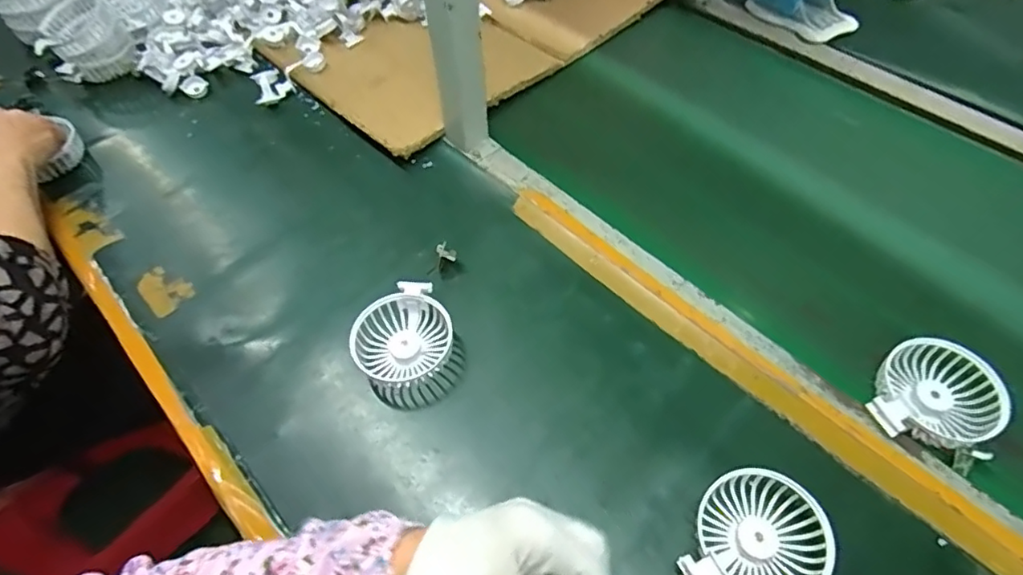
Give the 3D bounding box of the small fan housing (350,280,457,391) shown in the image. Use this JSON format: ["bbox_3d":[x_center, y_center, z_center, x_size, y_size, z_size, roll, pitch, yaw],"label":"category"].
[{"bbox_3d":[-0.100,0.046,0.531,0.089,0.033,0.079,-32,61,-16],"label":"small fan housing"}]

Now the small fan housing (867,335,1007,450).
[{"bbox_3d":[0.347,0.088,0.471,0.088,0.023,0.099,25,62,18],"label":"small fan housing"}]

